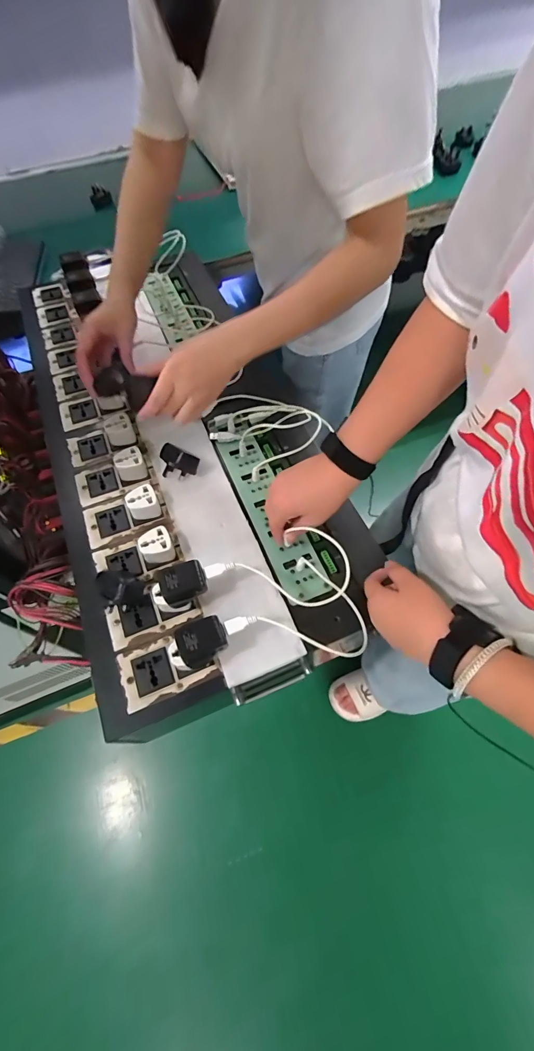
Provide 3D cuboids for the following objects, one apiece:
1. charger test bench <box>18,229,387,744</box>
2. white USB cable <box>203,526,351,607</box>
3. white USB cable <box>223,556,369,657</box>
[{"bbox_3d":[-0.171,-0.157,0.620,0.346,0.109,0.822,-23,61,-10],"label":"charger test bench"},{"bbox_3d":[0.012,0.054,0.459,0.165,0.066,0.089,-2,60,-1],"label":"white USB cable"},{"bbox_3d":[0.042,0.107,0.427,0.137,0.042,0.121,-40,65,-18],"label":"white USB cable"}]

